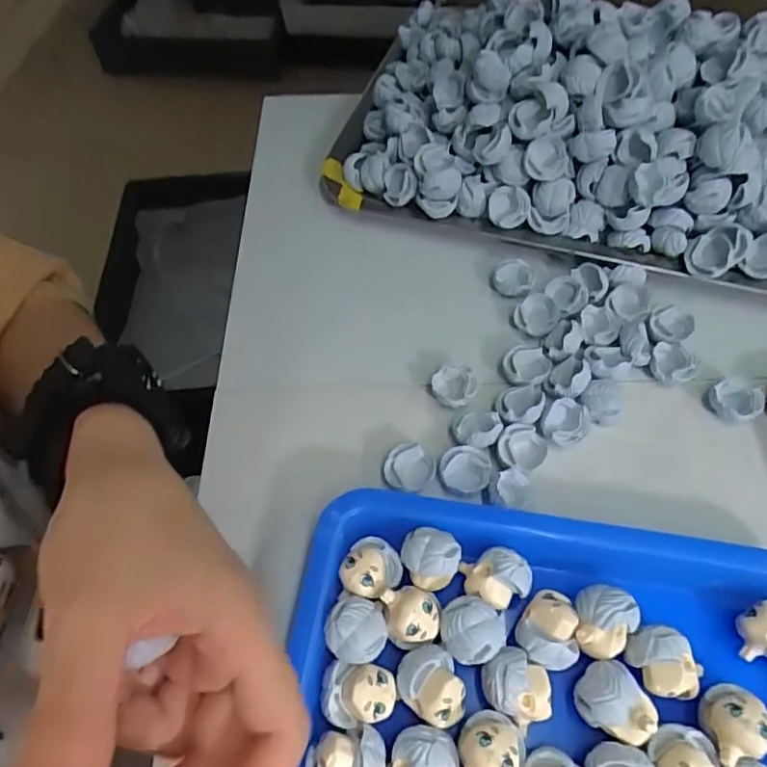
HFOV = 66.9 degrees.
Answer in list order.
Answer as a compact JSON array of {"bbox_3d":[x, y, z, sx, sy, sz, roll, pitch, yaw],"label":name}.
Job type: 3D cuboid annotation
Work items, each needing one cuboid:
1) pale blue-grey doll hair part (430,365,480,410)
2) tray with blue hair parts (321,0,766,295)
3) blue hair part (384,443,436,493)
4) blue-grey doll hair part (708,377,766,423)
[{"bbox_3d":[0.037,0.003,0.304,0.023,0.014,0.019,15,58,12],"label":"pale blue-grey doll hair part"},{"bbox_3d":[0.151,-0.173,0.369,0.344,0.084,0.208,15,58,12],"label":"tray with blue hair parts"},{"bbox_3d":[0.013,0.041,0.280,0.024,0.016,0.019,4,57,5],"label":"blue hair part"},{"bbox_3d":[0.181,0.008,0.297,0.022,0.014,0.023,-1,57,2],"label":"blue-grey doll hair part"}]

